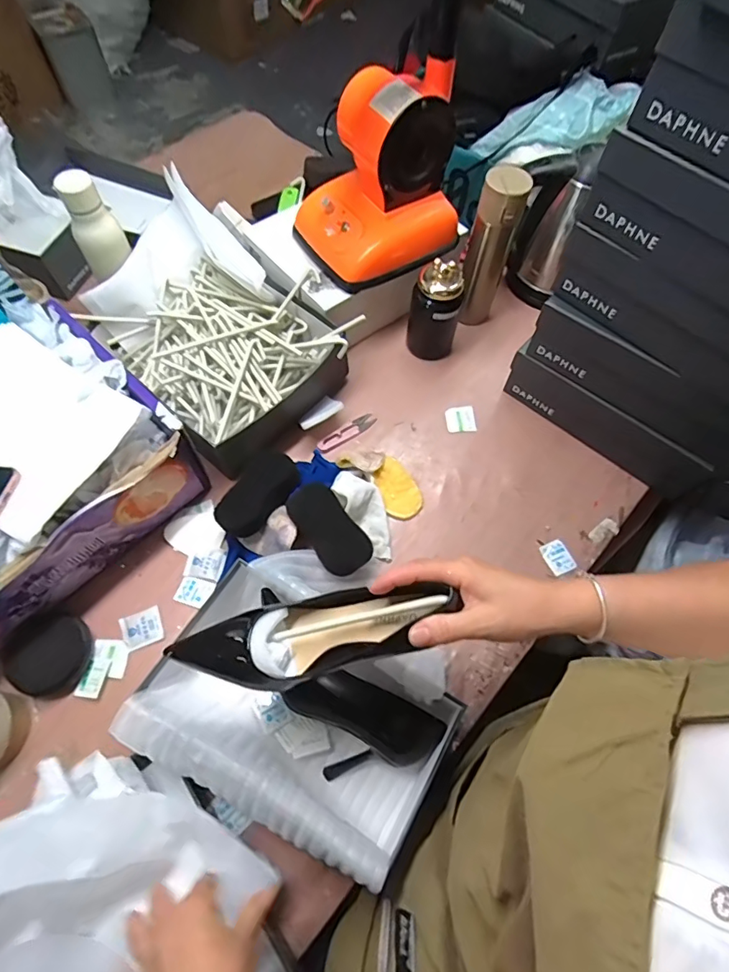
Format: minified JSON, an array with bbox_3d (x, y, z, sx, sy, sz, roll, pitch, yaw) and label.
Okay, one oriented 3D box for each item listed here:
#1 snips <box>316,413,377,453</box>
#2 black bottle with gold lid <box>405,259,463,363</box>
[{"bbox_3d":[-0.028,-0.081,0.760,0.105,0.011,0.027,-37,70,-18],"label":"snips"},{"bbox_3d":[0.109,-0.272,0.774,0.079,0.161,0.066,14,64,5],"label":"black bottle with gold lid"}]

